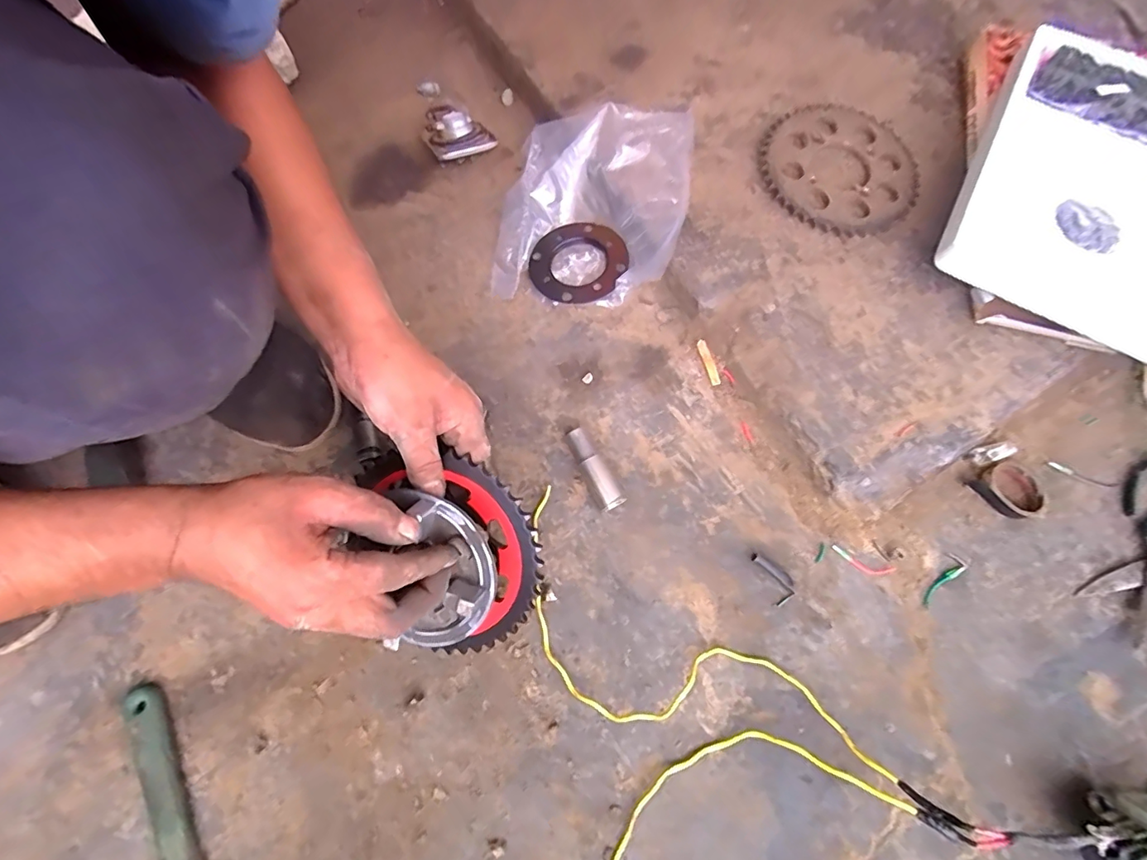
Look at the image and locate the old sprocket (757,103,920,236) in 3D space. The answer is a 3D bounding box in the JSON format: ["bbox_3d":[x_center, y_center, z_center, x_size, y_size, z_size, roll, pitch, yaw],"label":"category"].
[{"bbox_3d":[0.277,-0.274,0.526,0.157,0.013,0.160,0,70,0],"label":"old sprocket"}]

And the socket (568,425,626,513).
[{"bbox_3d":[0.016,0.035,0.449,0.022,0.018,0.078,-29,74,-11],"label":"socket"}]

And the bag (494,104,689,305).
[{"bbox_3d":[0.018,-0.236,0.521,0.186,0.072,0.195,6,71,0],"label":"bag"}]

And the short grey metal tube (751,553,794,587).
[{"bbox_3d":[0.173,0.121,0.435,0.041,0.007,0.009,34,73,9],"label":"short grey metal tube"}]

